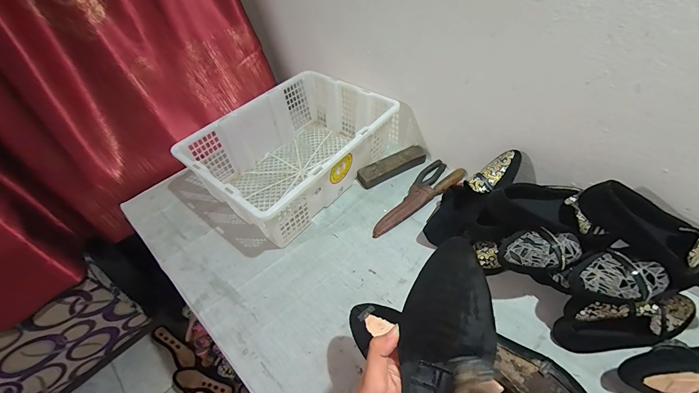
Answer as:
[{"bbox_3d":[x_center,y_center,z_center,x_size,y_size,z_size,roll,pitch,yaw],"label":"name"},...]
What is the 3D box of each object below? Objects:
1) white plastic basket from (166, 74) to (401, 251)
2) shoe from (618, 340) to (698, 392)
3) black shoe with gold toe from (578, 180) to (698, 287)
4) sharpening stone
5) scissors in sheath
[{"bbox_3d":[-0.132,-0.130,0.847,0.347,0.166,0.504,28,57,27],"label":"white plastic basket"},{"bbox_3d":[0.545,0.261,0.488,0.251,0.075,0.076,-8,48,-1],"label":"shoe"},{"bbox_3d":[0.494,0.064,0.495,0.255,0.075,0.087,37,60,15],"label":"black shoe with gold toe"},{"bbox_3d":[0.117,-0.087,0.871,0.202,0.028,0.058,-24,50,-15],"label":"sharpening stone"},{"bbox_3d":[0.166,0.003,0.801,0.065,0.019,0.296,27,56,27],"label":"scissors in sheath"}]

